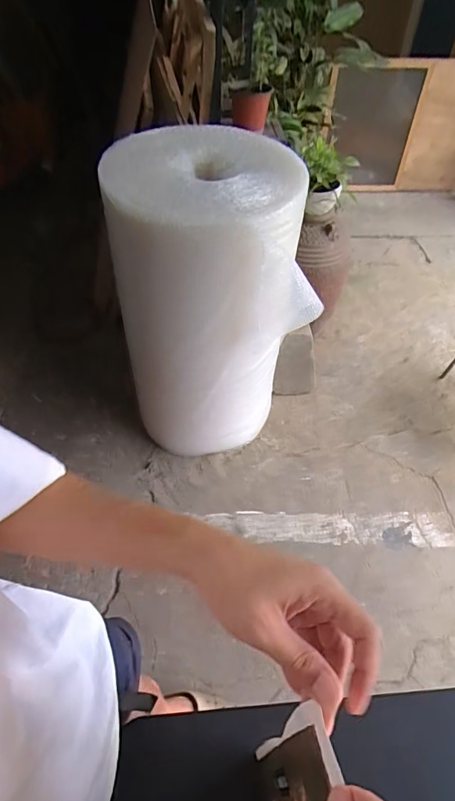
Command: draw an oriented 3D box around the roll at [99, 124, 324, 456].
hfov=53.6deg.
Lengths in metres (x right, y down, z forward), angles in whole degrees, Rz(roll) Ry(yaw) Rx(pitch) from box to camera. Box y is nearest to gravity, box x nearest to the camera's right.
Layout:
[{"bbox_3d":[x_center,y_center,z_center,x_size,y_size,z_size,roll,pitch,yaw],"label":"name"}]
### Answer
[{"bbox_3d":[-0.055,-0.273,1.427,0.522,0.884,0.441,-9,50,-8],"label":"roll"}]

